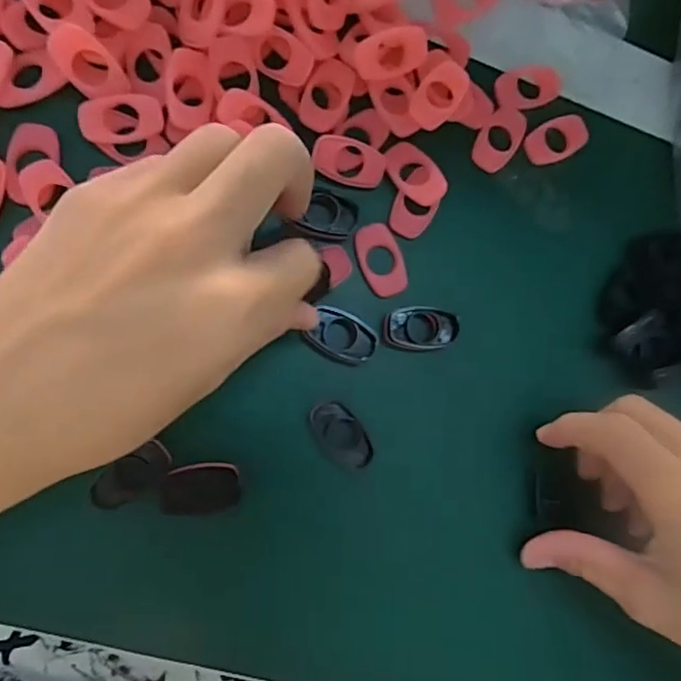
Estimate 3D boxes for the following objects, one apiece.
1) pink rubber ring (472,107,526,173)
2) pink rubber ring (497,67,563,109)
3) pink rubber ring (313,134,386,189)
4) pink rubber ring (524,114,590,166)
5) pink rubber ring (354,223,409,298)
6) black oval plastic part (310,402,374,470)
[{"bbox_3d":[0.075,-0.095,0.271,0.019,0.004,0.032,28,83,-7],"label":"pink rubber ring"},{"bbox_3d":[0.089,-0.121,0.274,0.034,0.004,0.021,-19,91,-10],"label":"pink rubber ring"},{"bbox_3d":[0.004,-0.078,0.253,0.032,0.005,0.018,11,86,-9],"label":"pink rubber ring"},{"bbox_3d":[0.104,-0.096,0.277,0.033,0.004,0.019,-24,92,-10],"label":"pink rubber ring"},{"bbox_3d":[0.019,-0.036,0.257,0.019,0.004,0.033,-24,92,-10],"label":"pink rubber ring"},{"bbox_3d":[0.000,0.041,0.252,0.018,0.006,0.033,-41,94,-9],"label":"black oval plastic part"}]

